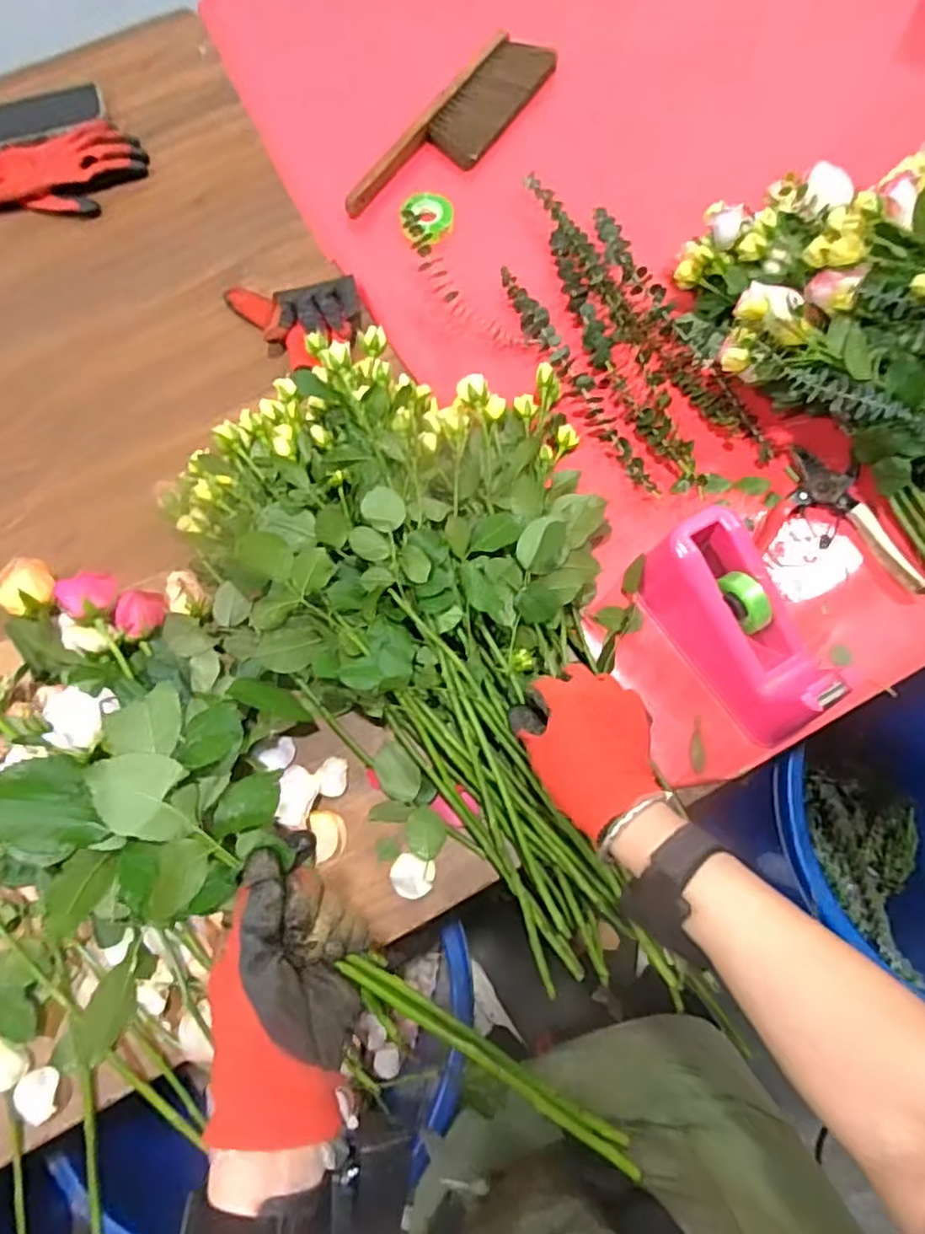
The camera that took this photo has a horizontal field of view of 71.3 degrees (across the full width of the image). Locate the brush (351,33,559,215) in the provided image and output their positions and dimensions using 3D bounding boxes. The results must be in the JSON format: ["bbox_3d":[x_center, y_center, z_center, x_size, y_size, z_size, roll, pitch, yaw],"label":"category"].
[{"bbox_3d":[-0.005,-0.606,0.806,0.100,0.027,0.349,32,77,8],"label":"brush"}]

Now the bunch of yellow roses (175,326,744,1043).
[{"bbox_3d":[-0.024,0.040,0.559,0.360,0.119,0.566,-13,75,-3],"label":"bunch of yellow roses"}]

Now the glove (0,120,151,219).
[{"bbox_3d":[-0.494,-0.540,0.787,0.207,0.023,0.118,-26,76,-7],"label":"glove"}]

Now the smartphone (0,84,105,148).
[{"bbox_3d":[-0.534,-0.627,0.809,0.163,0.006,0.077,-20,76,-5],"label":"smartphone"}]

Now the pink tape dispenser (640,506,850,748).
[{"bbox_3d":[0.240,0.009,0.565,0.073,0.103,0.190,-30,75,-8],"label":"pink tape dispenser"}]

